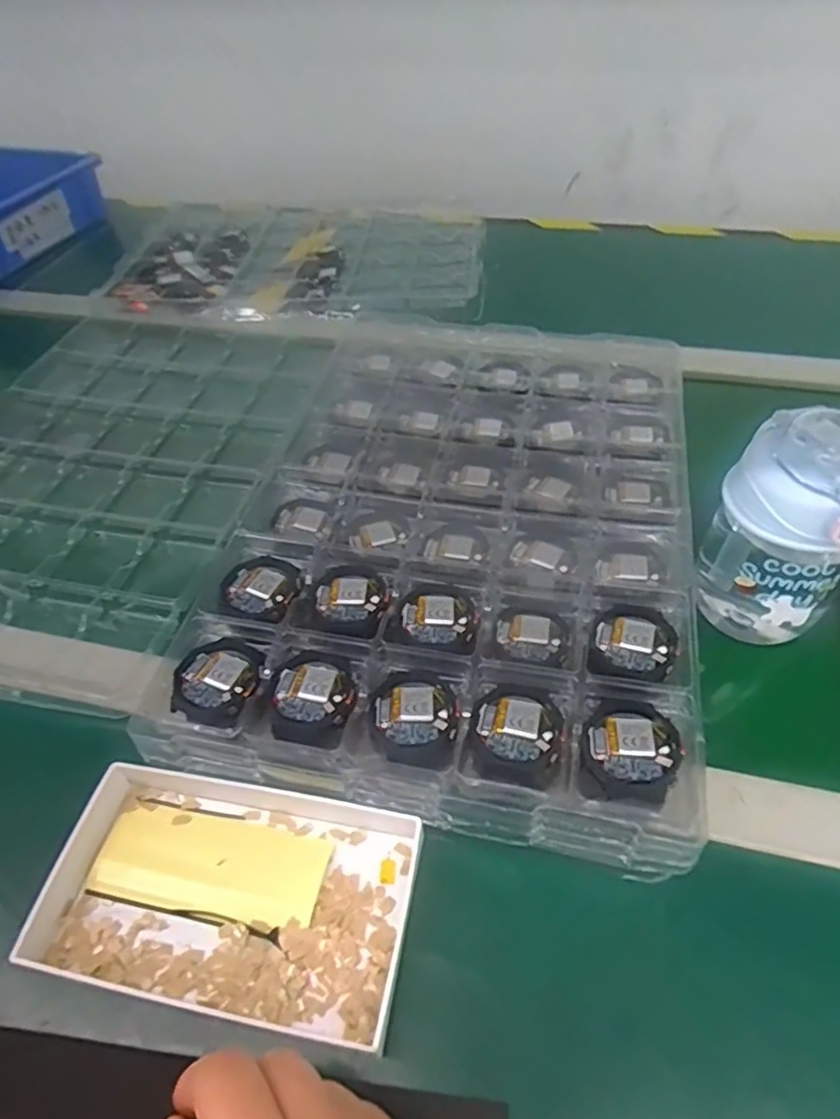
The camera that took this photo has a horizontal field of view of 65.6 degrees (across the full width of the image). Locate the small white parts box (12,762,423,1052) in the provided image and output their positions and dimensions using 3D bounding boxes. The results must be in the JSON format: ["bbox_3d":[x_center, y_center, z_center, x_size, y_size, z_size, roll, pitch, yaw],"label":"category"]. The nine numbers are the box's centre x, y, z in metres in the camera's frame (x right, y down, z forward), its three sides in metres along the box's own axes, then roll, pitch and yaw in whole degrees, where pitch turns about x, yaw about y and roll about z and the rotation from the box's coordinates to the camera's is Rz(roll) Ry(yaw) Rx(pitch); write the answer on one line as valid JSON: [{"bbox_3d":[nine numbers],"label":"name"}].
[{"bbox_3d":[-0.093,0.164,0.326,0.171,0.027,0.102,7,49,9],"label":"small white parts box"}]

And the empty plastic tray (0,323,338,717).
[{"bbox_3d":[-0.266,-0.089,0.563,0.317,0.051,0.431,8,49,10],"label":"empty plastic tray"}]

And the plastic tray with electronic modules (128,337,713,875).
[{"bbox_3d":[0.032,-0.029,0.483,0.306,0.051,0.449,8,49,10],"label":"plastic tray with electronic modules"}]

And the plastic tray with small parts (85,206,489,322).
[{"bbox_3d":[-0.141,-0.374,0.808,0.428,0.033,0.299,2,49,5],"label":"plastic tray with small parts"}]

